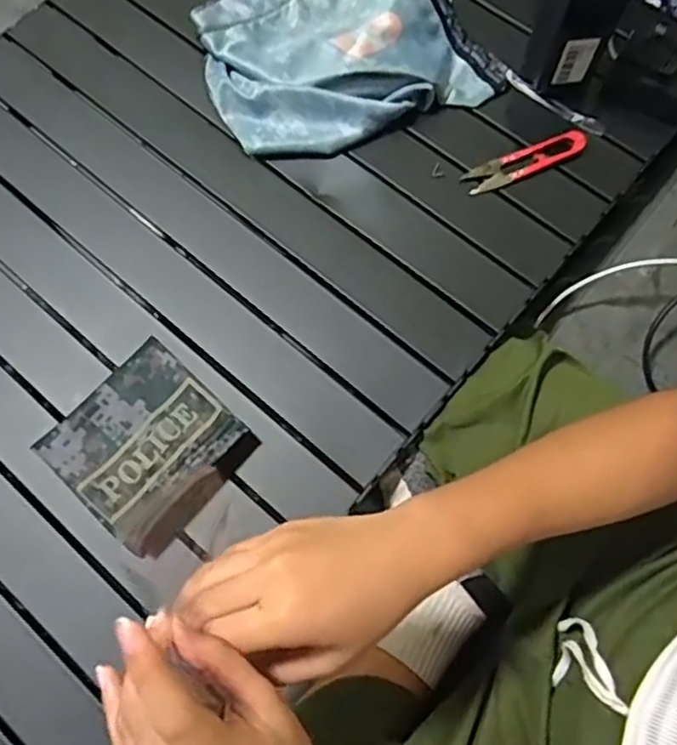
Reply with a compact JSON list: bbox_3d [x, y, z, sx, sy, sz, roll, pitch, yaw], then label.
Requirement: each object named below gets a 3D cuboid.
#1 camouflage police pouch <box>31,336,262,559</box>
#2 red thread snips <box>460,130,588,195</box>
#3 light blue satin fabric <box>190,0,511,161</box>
[{"bbox_3d":[-0.149,0.057,0.512,0.125,0.025,0.125,39,75,14],"label":"camouflage police pouch"},{"bbox_3d":[0.177,-0.199,0.606,0.122,0.012,0.030,-22,71,-7],"label":"red thread snips"},{"bbox_3d":[-0.017,-0.341,0.644,0.252,0.046,0.276,-31,73,-10],"label":"light blue satin fabric"}]

